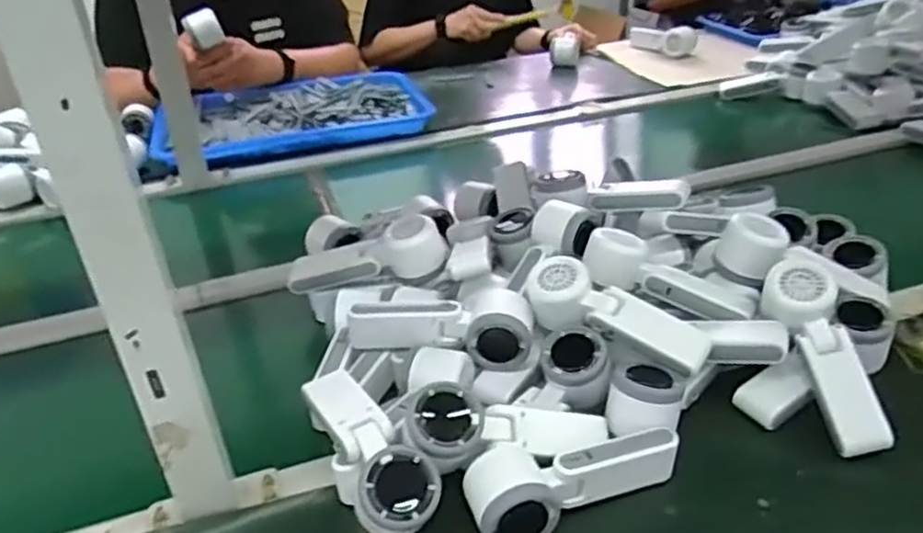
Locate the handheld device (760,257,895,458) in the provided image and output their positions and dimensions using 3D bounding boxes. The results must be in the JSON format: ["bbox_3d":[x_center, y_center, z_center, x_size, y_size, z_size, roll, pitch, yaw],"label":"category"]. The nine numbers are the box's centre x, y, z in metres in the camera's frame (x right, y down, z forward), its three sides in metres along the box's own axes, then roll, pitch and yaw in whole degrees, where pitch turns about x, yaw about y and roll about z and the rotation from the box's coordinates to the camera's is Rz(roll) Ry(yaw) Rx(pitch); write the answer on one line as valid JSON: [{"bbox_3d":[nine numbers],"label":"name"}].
[{"bbox_3d":[0.302,0.073,0.613,0.048,0.052,0.167,-10,66,-10],"label":"handheld device"}]

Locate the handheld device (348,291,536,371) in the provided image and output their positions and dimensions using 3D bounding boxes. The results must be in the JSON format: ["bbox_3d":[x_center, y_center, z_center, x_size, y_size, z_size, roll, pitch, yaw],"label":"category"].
[{"bbox_3d":[-0.017,0.051,0.682,0.167,0.048,0.068,5,34,12],"label":"handheld device"}]

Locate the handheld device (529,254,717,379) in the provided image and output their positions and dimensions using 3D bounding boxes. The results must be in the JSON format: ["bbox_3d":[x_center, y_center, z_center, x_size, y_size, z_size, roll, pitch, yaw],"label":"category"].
[{"bbox_3d":[0.133,0.040,0.638,0.161,0.046,0.049,17,37,31],"label":"handheld device"}]

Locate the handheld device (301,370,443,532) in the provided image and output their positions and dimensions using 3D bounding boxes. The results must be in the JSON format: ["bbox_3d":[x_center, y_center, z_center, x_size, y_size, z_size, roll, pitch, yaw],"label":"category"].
[{"bbox_3d":[-0.075,0.149,0.563,0.060,0.067,0.163,-21,35,-26],"label":"handheld device"}]

